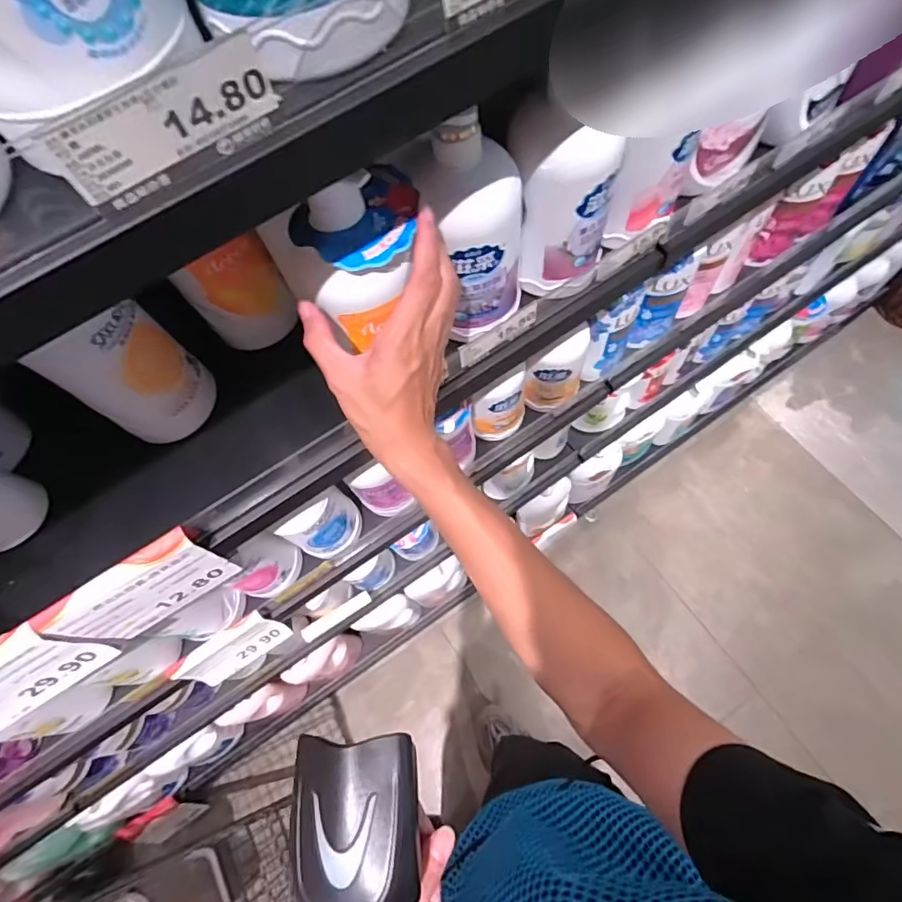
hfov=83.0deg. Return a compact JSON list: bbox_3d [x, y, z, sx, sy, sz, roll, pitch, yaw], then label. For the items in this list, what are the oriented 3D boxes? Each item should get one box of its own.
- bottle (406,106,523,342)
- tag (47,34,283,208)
[{"bbox_3d":[0.024,-0.184,0.429,0.081,0.182,0.076,-23,68,-3],"label":"bottle"},{"bbox_3d":[-0.113,-0.132,0.209,0.087,0.031,0.006,-38,69,-9],"label":"tag"}]

